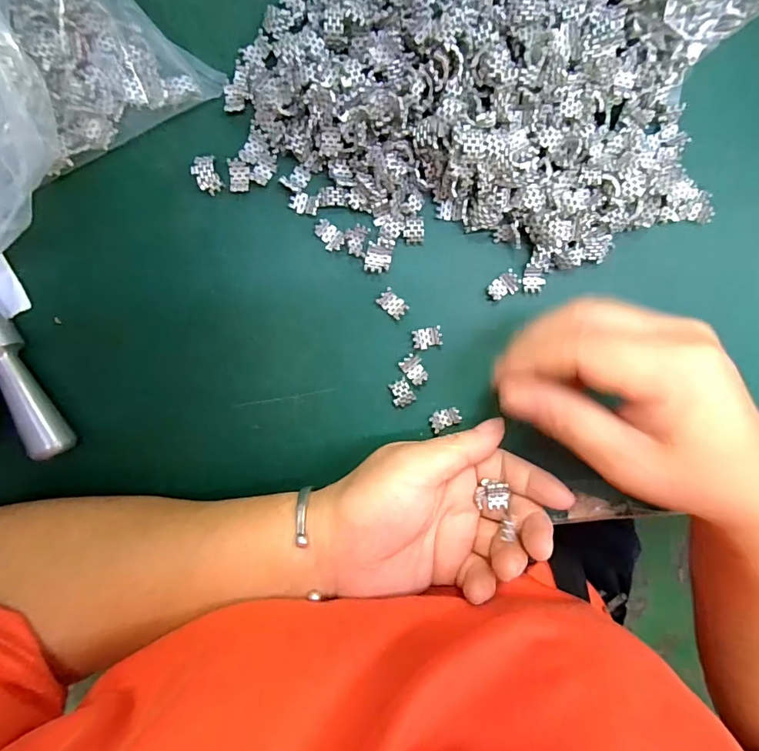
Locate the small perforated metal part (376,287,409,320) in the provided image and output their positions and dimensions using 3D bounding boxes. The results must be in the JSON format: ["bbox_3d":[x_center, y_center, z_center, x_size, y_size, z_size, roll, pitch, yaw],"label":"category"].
[{"bbox_3d":[0.008,-0.040,0.264,0.017,0.004,0.011,41,94,-7],"label":"small perforated metal part"}]

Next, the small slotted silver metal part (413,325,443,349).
[{"bbox_3d":[0.027,-0.021,0.267,0.016,0.004,0.011,-9,98,-1],"label":"small slotted silver metal part"}]

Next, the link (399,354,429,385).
[{"bbox_3d":[0.020,-0.003,0.268,0.011,0.005,0.017,-35,98,3],"label":"link"}]

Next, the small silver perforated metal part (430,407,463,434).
[{"bbox_3d":[0.038,0.025,0.271,0.017,0.007,0.010,-27,98,1],"label":"small silver perforated metal part"}]

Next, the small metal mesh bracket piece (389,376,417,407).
[{"bbox_3d":[0.013,0.010,0.270,0.012,0.004,0.015,-29,98,2],"label":"small metal mesh bracket piece"}]

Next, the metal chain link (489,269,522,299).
[{"bbox_3d":[0.070,-0.049,0.265,0.019,0.007,0.012,-38,98,3],"label":"metal chain link"}]

